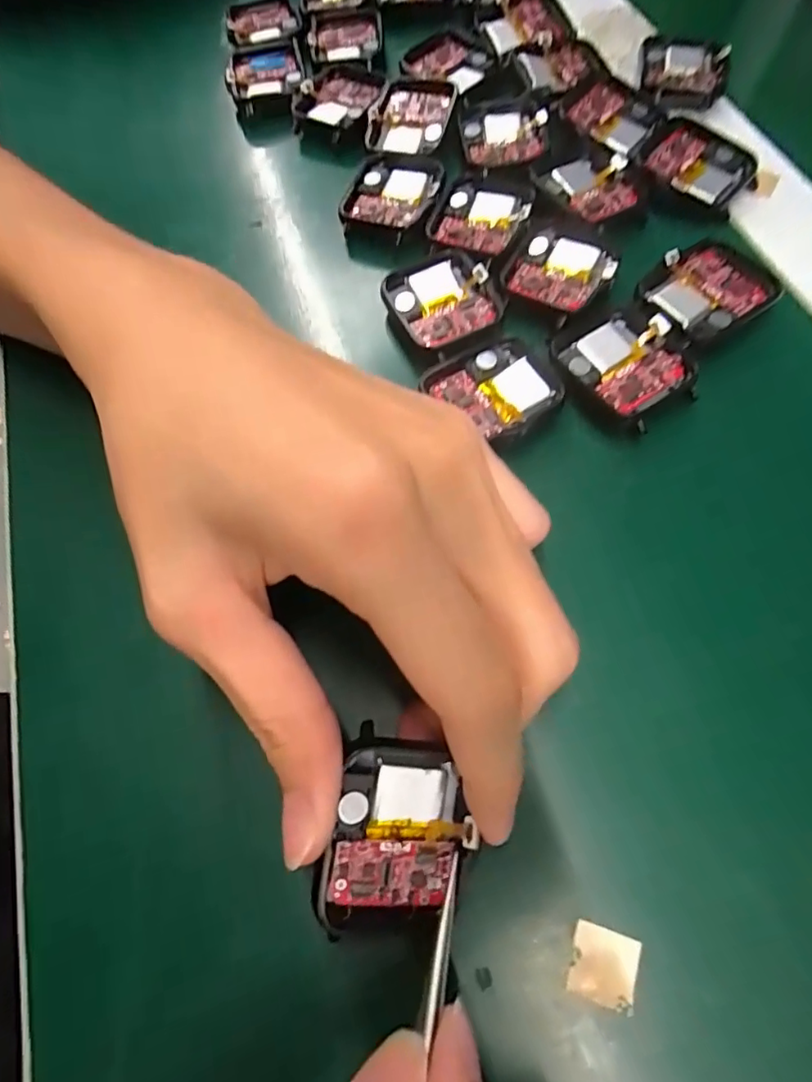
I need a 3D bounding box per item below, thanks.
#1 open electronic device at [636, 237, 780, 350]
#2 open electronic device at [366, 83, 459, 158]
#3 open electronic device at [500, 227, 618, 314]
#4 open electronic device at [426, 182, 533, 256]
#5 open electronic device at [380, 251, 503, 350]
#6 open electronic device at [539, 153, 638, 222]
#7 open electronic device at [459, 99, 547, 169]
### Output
[{"bbox_3d":[0.108,-0.091,0.195,0.045,0.005,0.037,-28,68,-9],"label":"open electronic device"},{"bbox_3d":[0.002,-0.192,0.243,0.036,0.006,0.040,11,67,8],"label":"open electronic device"},{"bbox_3d":[0.058,-0.103,0.203,0.036,0.005,0.037,29,71,15],"label":"open electronic device"},{"bbox_3d":[0.029,-0.130,0.218,0.036,0.007,0.040,18,68,11],"label":"open electronic device"},{"bbox_3d":[0.015,-0.090,0.204,0.040,0.008,0.039,-20,67,-6],"label":"open electronic device"},{"bbox_3d":[0.077,-0.146,0.222,0.034,0.005,0.037,-34,69,-11],"label":"open electronic device"},{"bbox_3d":[0.043,-0.178,0.237,0.036,0.005,0.040,-3,66,2],"label":"open electronic device"}]

